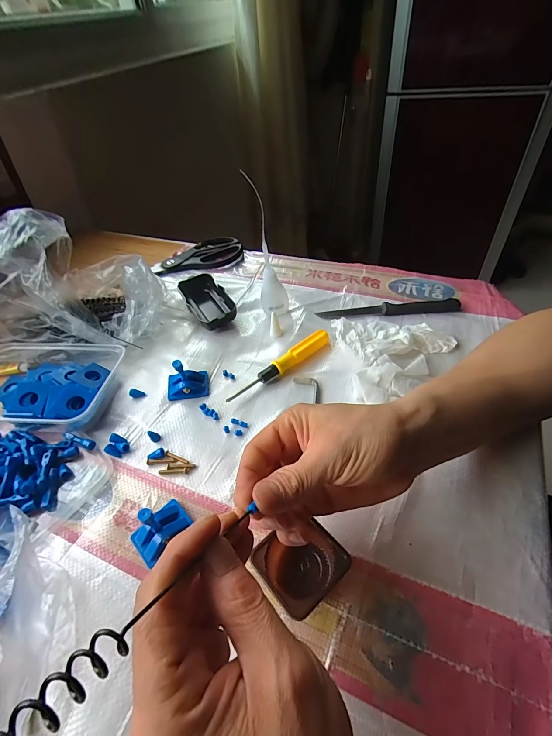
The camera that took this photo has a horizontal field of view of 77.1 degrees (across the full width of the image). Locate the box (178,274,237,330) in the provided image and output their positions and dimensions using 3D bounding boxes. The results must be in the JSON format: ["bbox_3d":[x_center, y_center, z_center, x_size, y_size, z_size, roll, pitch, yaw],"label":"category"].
[{"bbox_3d":[-0.092,-0.088,0.474,0.051,0.028,0.107,-24,49,-15],"label":"box"}]

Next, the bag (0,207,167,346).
[{"bbox_3d":[-0.255,-0.098,0.426,0.214,0.143,0.174,10,49,16],"label":"bag"}]

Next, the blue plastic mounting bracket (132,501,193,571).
[{"bbox_3d":[-0.094,0.127,0.277,0.032,0.024,0.044,34,59,32],"label":"blue plastic mounting bracket"}]

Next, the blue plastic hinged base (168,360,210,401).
[{"bbox_3d":[-0.101,0.008,0.376,0.044,0.043,0.032,-9,46,-2],"label":"blue plastic hinged base"}]

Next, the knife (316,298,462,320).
[{"bbox_3d":[0.143,-0.075,0.441,0.174,0.008,0.020,-3,46,4],"label":"knife"}]

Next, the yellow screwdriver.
[{"bbox_3d":[0.005,-0.003,0.390,0.139,0.019,0.015,-33,51,-22],"label":"yellow screwdriver"}]

